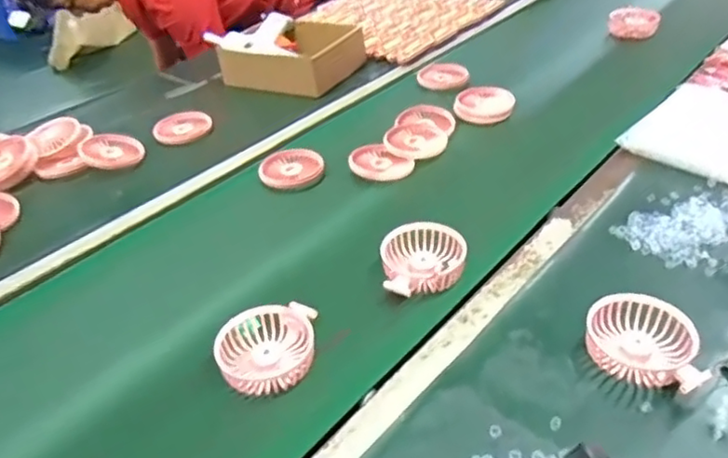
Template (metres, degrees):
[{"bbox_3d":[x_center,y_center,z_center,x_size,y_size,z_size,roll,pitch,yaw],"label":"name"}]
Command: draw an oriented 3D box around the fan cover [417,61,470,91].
[{"bbox_3d":[0.139,-0.269,1.099,0.087,0.021,0.087,-1,38,4],"label":"fan cover"}]

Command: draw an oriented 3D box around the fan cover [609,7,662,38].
[{"bbox_3d":[0.514,-0.392,1.196,0.088,0.028,0.092,8,38,16],"label":"fan cover"}]

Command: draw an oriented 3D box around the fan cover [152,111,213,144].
[{"bbox_3d":[-0.284,-0.161,0.985,0.090,0.014,0.081,19,44,27],"label":"fan cover"}]

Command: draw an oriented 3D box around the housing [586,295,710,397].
[{"bbox_3d":[0.248,0.101,0.558,0.097,0.030,0.083,16,43,24],"label":"housing"}]

